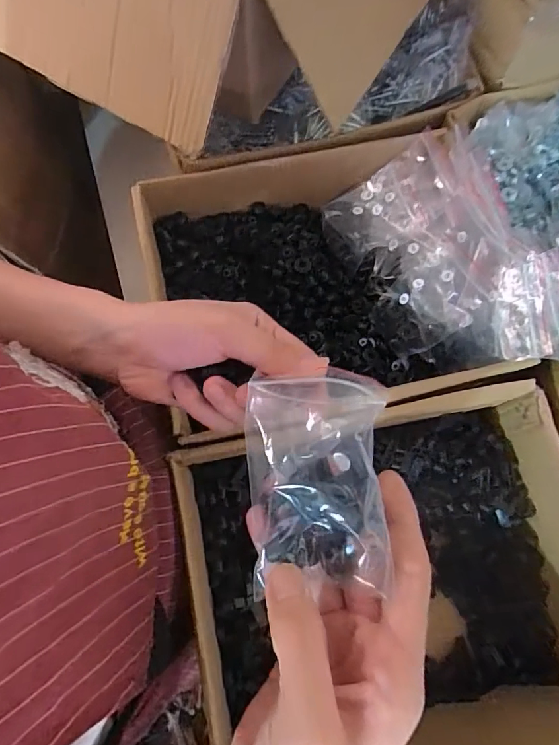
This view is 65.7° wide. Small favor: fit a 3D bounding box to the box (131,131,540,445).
[{"bbox_3d":[0.044,-0.087,0.407,0.308,0.111,0.245,-11,74,-5],"label":"box"}]

